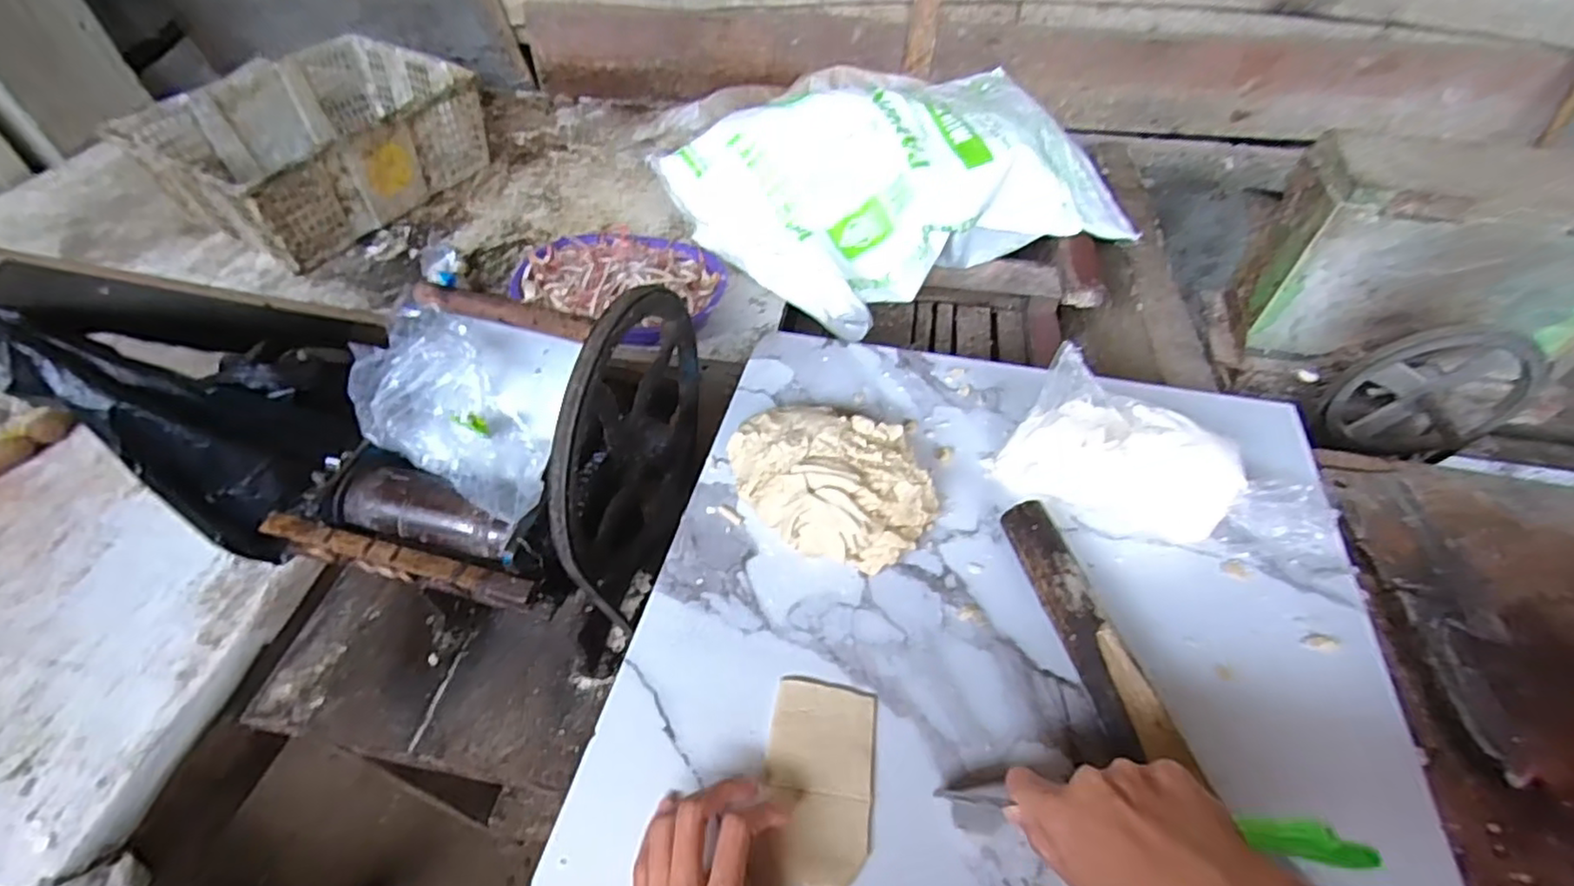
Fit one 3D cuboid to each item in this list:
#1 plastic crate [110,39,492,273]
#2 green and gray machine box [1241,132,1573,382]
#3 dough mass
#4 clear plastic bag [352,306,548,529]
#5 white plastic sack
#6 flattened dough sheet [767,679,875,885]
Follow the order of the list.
[{"bbox_3d":[-0.804,-0.532,1.170,0.356,0.153,0.479,27,55,19],"label":"plastic crate"},{"bbox_3d":[0.784,-0.216,0.811,0.344,0.255,0.144,8,51,5],"label":"green and gray machine box"},{"bbox_3d":[0.035,0.023,0.515,0.122,0.063,0.157,-25,55,-20],"label":"dough mass"},{"bbox_3d":[-0.268,-0.015,0.535,0.104,0.055,0.202,-38,82,-28],"label":"clear plastic bag"},{"bbox_3d":[0.184,-0.411,1.059,0.695,0.213,0.405,-16,53,-14],"label":"white plastic sack"},{"bbox_3d":[0.019,0.201,0.397,0.062,0.007,0.113,7,51,4],"label":"flattened dough sheet"}]

